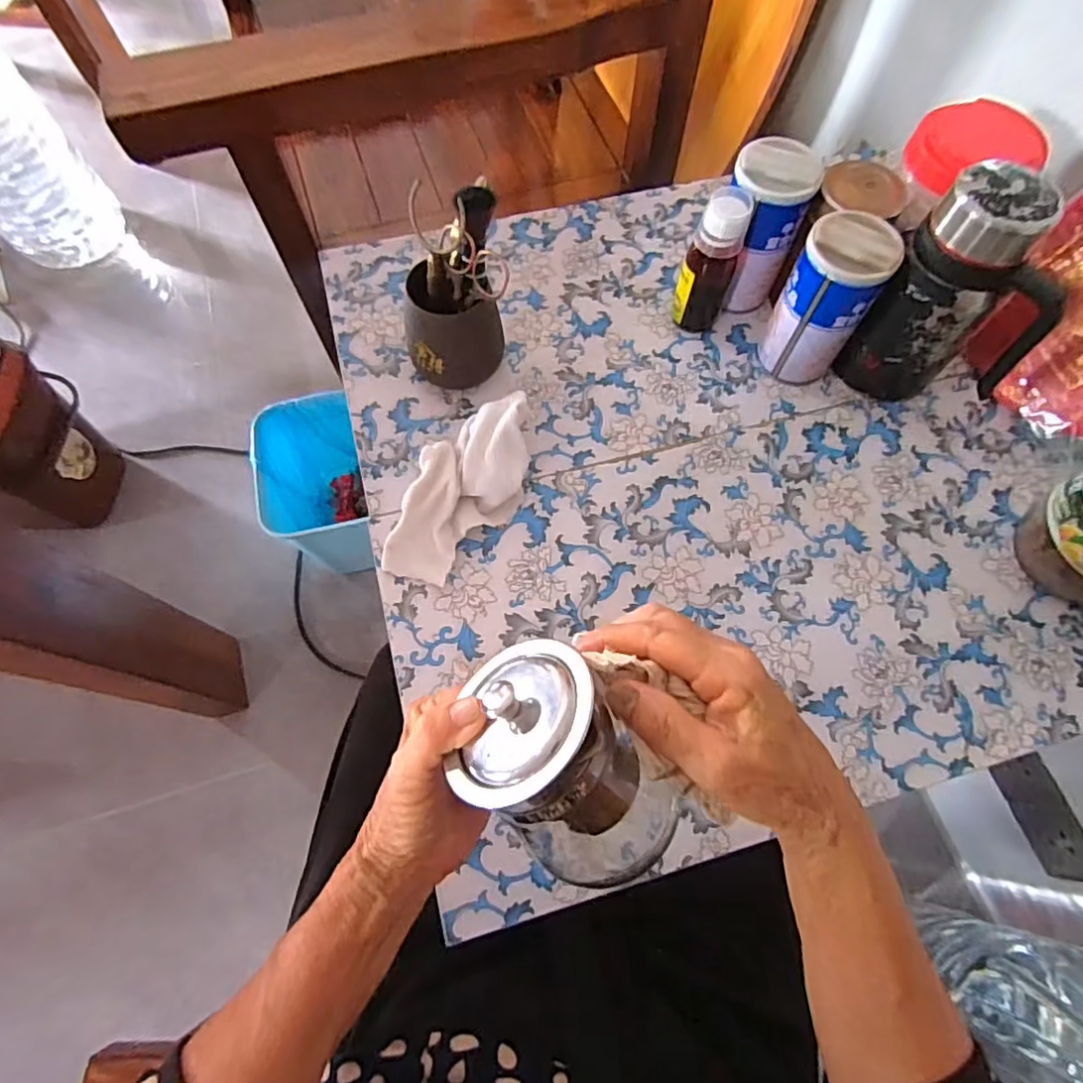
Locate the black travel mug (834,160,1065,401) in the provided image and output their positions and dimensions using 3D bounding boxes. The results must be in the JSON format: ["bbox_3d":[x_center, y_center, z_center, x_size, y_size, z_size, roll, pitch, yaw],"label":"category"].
[{"bbox_3d":[0.315,-0.177,0.455,0.111,0.167,0.070,26,69,9],"label":"black travel mug"}]

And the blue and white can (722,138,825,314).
[{"bbox_3d":[0.181,-0.255,0.505,0.062,0.129,0.074,-12,68,-6],"label":"blue and white can"}]

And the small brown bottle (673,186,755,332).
[{"bbox_3d":[0.139,-0.225,0.498,0.040,0.118,0.046,22,69,8],"label":"small brown bottle"}]

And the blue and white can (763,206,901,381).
[{"bbox_3d":[0.223,-0.188,0.480,0.063,0.127,0.058,0,67,-1],"label":"blue and white can"}]

